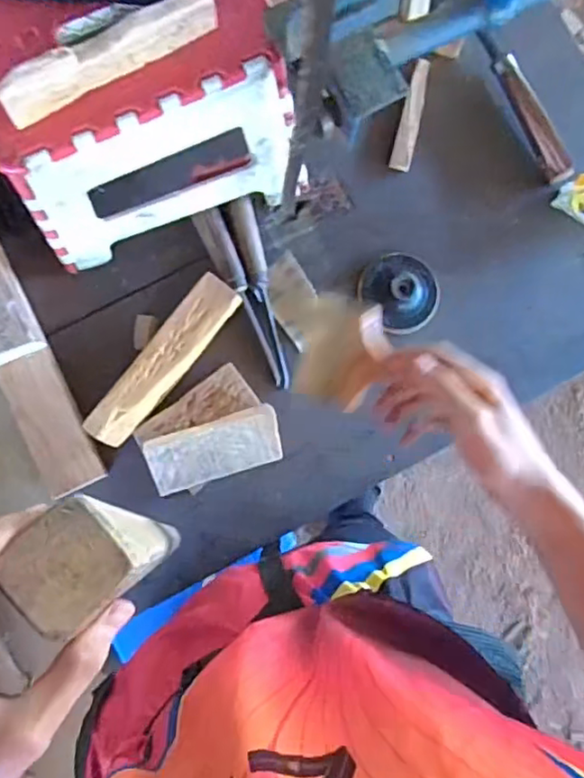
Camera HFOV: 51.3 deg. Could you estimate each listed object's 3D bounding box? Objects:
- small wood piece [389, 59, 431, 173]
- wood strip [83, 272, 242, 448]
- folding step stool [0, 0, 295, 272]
[{"bbox_3d":[0.144,-0.327,0.723,0.025,0.016,0.134,15,84,-1],"label":"small wood piece"},{"bbox_3d":[-0.137,-0.029,0.651,0.048,0.039,0.209,38,84,1],"label":"wood strip"},{"bbox_3d":[-0.165,-0.295,0.592,0.269,0.182,0.231,-20,85,-5],"label":"folding step stool"}]

